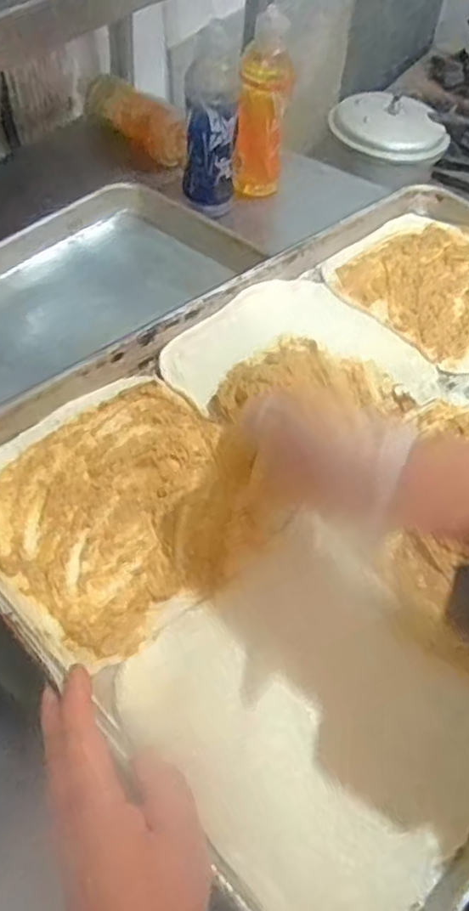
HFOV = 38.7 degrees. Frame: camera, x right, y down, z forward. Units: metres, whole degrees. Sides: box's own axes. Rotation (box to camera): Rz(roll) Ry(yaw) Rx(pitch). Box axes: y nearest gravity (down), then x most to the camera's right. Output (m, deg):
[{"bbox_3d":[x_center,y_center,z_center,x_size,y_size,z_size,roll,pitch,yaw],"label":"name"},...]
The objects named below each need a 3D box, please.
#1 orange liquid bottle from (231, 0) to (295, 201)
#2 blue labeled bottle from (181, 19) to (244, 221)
[{"bbox_3d":[0.038,-0.467,0.906,0.069,0.215,0.071,1,52,-5],"label":"orange liquid bottle"},{"bbox_3d":[-0.029,-0.425,0.860,0.072,0.209,0.073,4,52,-3],"label":"blue labeled bottle"}]

